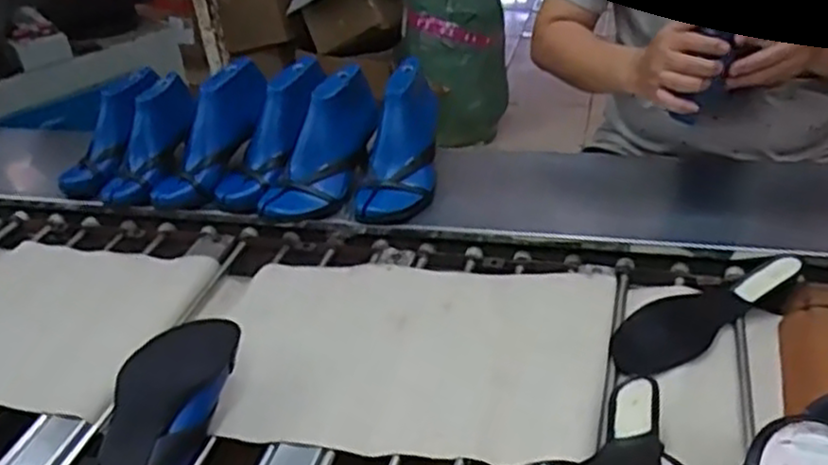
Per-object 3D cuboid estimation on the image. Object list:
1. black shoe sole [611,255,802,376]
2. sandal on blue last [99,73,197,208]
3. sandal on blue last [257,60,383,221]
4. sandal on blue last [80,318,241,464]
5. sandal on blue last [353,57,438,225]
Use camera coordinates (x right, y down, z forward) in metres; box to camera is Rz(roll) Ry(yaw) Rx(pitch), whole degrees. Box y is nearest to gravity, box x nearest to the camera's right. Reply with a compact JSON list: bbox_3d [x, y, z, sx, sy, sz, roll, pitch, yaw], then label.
[{"bbox_3d":[0.321,0.079,0.846,0.252,0.030,0.081,-22,36,-24],"label":"black shoe sole"},{"bbox_3d":[-0.407,-0.145,1.169,0.074,0.086,0.236,8,68,24],"label":"sandal on blue last"},{"bbox_3d":[-0.120,-0.120,1.090,0.076,0.094,0.249,18,77,37],"label":"sandal on blue last"},{"bbox_3d":[-0.254,0.191,0.727,0.084,0.075,0.261,4,51,18],"label":"sandal on blue last"},{"bbox_3d":[-0.016,-0.129,1.068,0.094,0.168,0.237,9,34,26],"label":"sandal on blue last"}]

